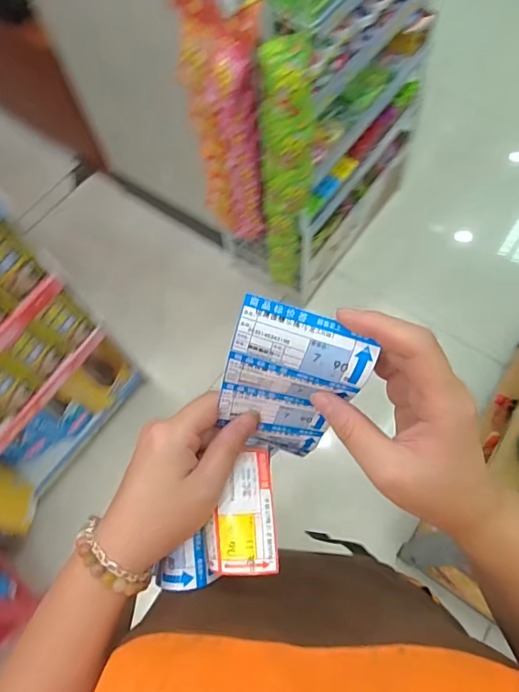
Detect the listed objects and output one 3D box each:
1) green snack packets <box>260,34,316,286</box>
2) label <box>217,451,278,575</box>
[{"bbox_3d":[0.066,-0.368,1.159,0.114,0.722,0.098,2,68,3],"label":"green snack packets"},{"bbox_3d":[-0.009,0.113,0.325,0.038,0.008,0.078,-4,69,-2],"label":"label"}]

